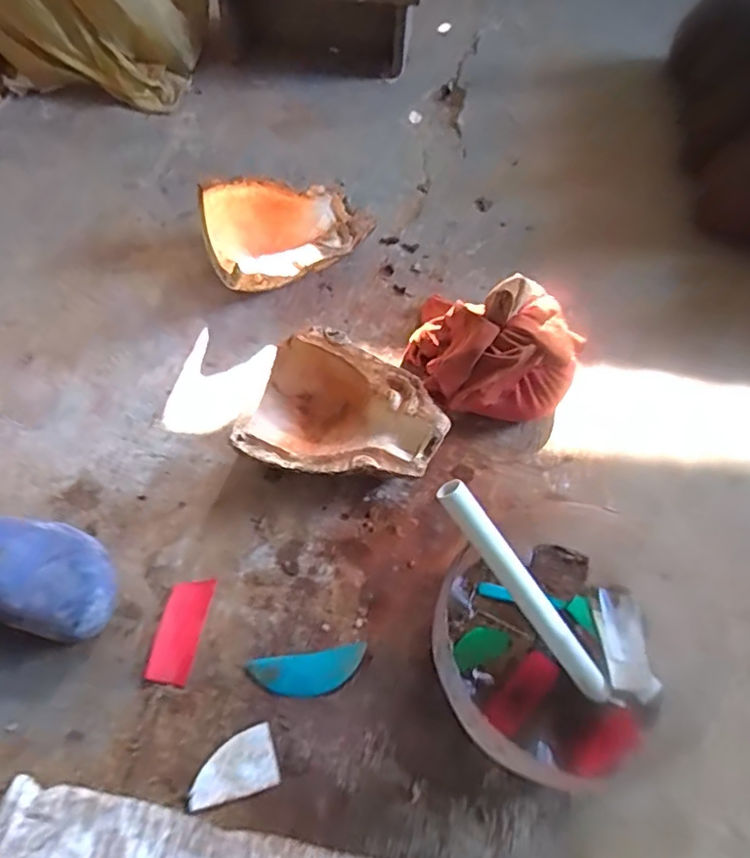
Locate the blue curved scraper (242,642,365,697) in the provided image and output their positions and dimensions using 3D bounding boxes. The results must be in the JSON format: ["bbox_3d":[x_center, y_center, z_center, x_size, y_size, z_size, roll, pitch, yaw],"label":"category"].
[{"bbox_3d":[-0.068,0.250,0.621,0.117,0.010,0.040,-7,59,-6],"label":"blue curved scraper"}]

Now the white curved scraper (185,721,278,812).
[{"bbox_3d":[-0.138,0.323,0.578,0.083,0.004,0.051,-16,61,-11],"label":"white curved scraper"}]

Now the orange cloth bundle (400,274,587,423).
[{"bbox_3d":[0.144,-0.101,0.769,0.221,0.125,0.172,23,61,12],"label":"orange cloth bundle"}]

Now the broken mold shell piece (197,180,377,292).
[{"bbox_3d":[-0.129,-0.289,0.899,0.233,0.095,0.178,-29,64,-18],"label":"broken mold shell piece"}]

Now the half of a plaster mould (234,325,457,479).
[{"bbox_3d":[-0.040,-0.002,0.727,0.223,0.091,0.181,21,61,11],"label":"half of a plaster mould"}]

